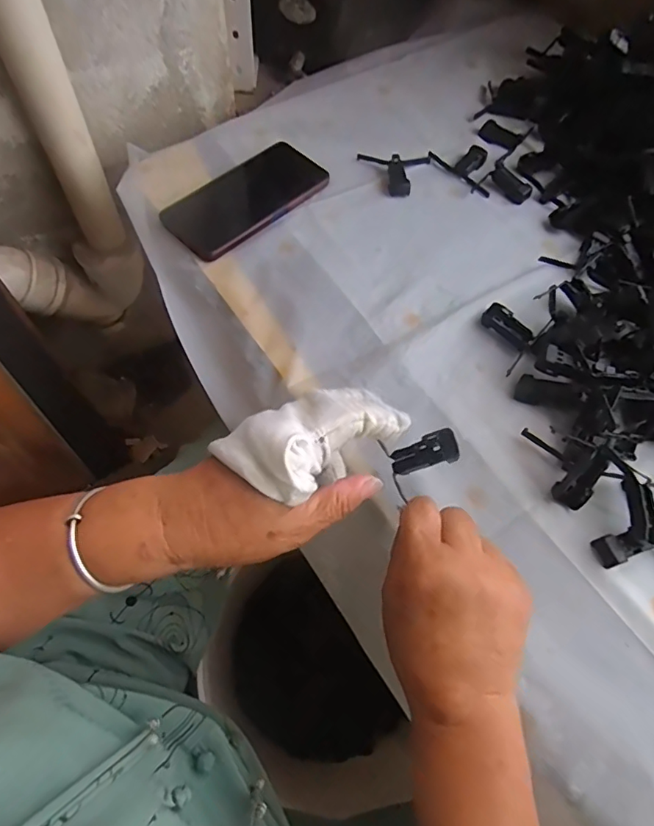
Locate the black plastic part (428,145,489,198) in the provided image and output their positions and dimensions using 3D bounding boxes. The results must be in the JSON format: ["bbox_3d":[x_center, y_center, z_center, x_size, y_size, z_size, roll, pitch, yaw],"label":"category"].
[{"bbox_3d":[0.157,-0.270,0.534,0.050,0.007,0.082,-38,74,-18],"label":"black plastic part"}]

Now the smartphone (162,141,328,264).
[{"bbox_3d":[-0.078,-0.217,0.493,0.080,0.010,0.170,41,70,14],"label":"smartphone"}]

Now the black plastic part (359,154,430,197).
[{"bbox_3d":[0.073,-0.255,0.520,0.076,0.012,0.058,2,66,-3],"label":"black plastic part"}]

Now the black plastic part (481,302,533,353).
[{"bbox_3d":[0.156,-0.075,0.428,0.022,0.014,0.045,-42,75,-19],"label":"black plastic part"}]

